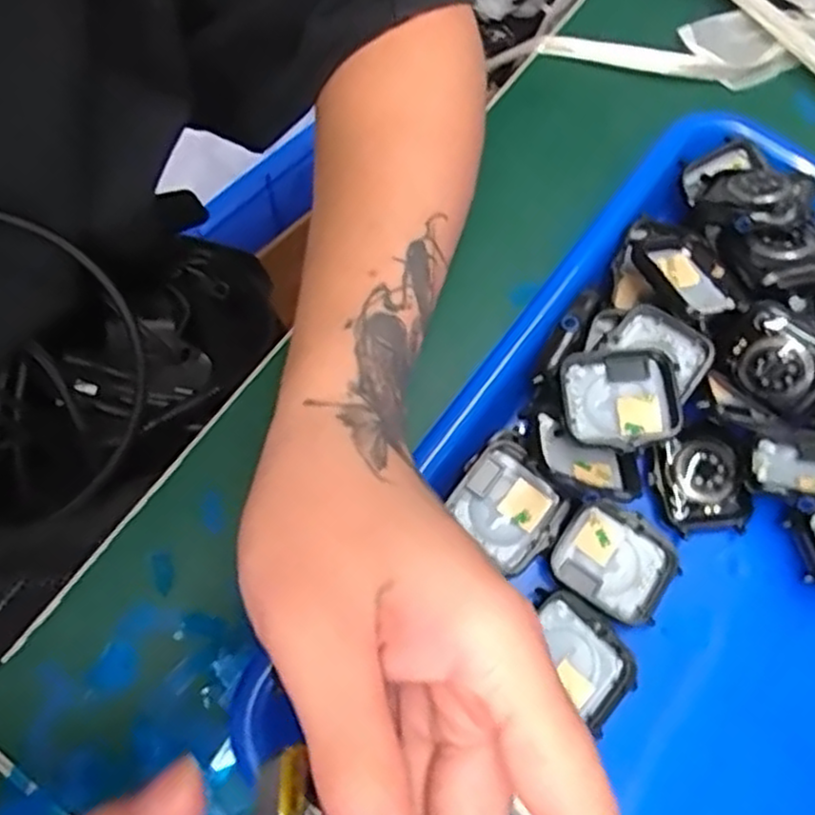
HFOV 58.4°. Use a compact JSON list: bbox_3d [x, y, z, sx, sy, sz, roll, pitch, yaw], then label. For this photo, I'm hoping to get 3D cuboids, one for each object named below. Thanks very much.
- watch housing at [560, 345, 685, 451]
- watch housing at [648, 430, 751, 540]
[{"bbox_3d":[0.081,-0.005,0.276,0.041,0.011,0.040,-4,72,-4],"label":"watch housing"},{"bbox_3d":[0.115,0.030,0.287,0.034,0.007,0.039,-12,73,-6],"label":"watch housing"}]

